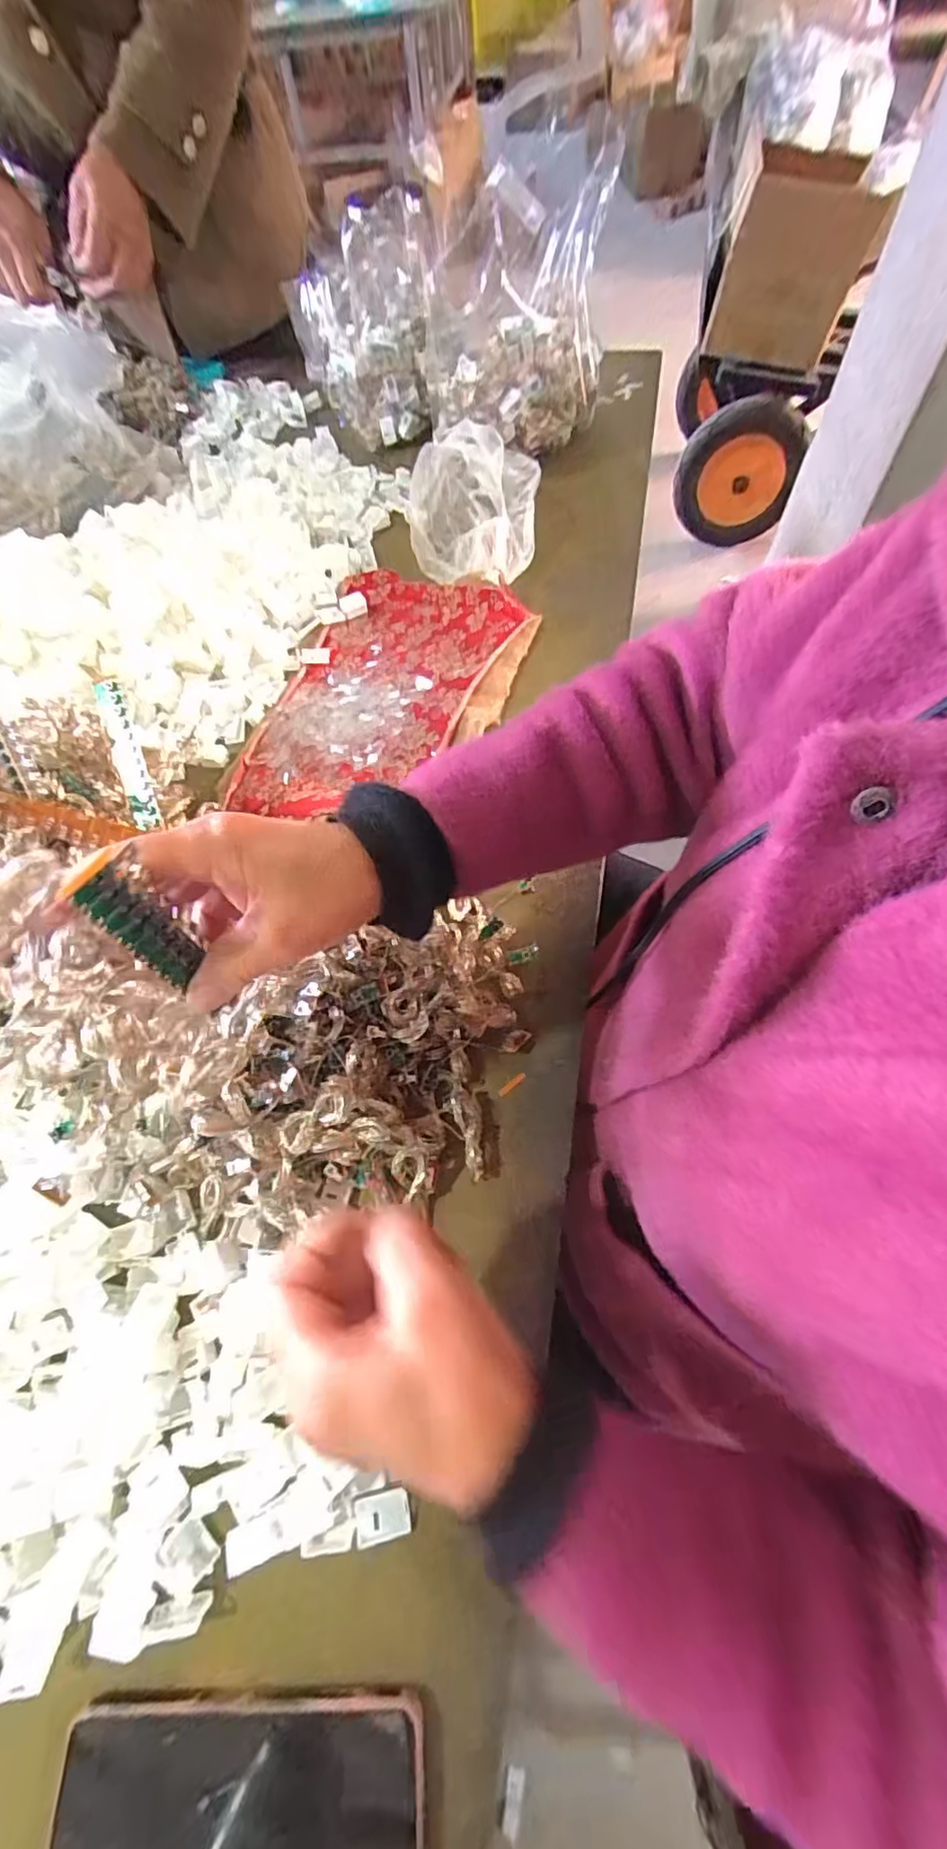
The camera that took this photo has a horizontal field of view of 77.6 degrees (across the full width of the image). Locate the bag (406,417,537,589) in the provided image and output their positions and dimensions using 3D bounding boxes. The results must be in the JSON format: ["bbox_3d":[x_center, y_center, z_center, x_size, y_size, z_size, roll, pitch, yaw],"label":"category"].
[{"bbox_3d":[-0.003,-0.450,0.639,0.139,0.065,0.196,5,64,5],"label":"bag"}]

